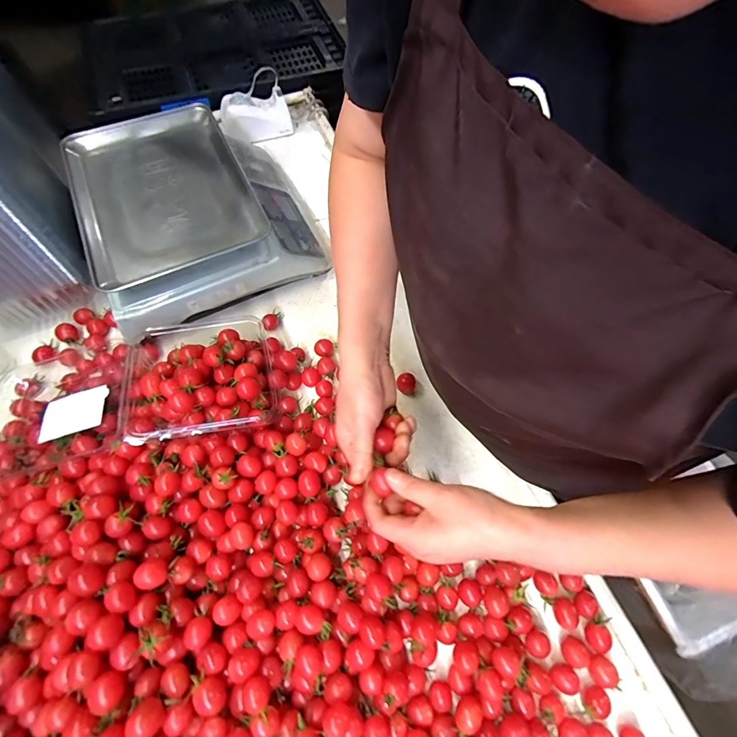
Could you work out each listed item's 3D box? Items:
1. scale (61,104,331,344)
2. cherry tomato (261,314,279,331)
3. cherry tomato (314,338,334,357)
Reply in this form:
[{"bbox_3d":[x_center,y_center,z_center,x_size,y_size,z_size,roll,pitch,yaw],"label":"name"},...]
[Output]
[{"bbox_3d":[-0.267,-0.262,0.596,0.325,0.101,0.346,-24,68,-12],"label":"scale"},{"bbox_3d":[-0.158,-0.073,0.598,0.026,0.026,0.024,1,65,-1],"label":"cherry tomato"},{"bbox_3d":[-0.069,-0.029,0.583,0.028,0.027,0.023,-12,66,-7],"label":"cherry tomato"}]

